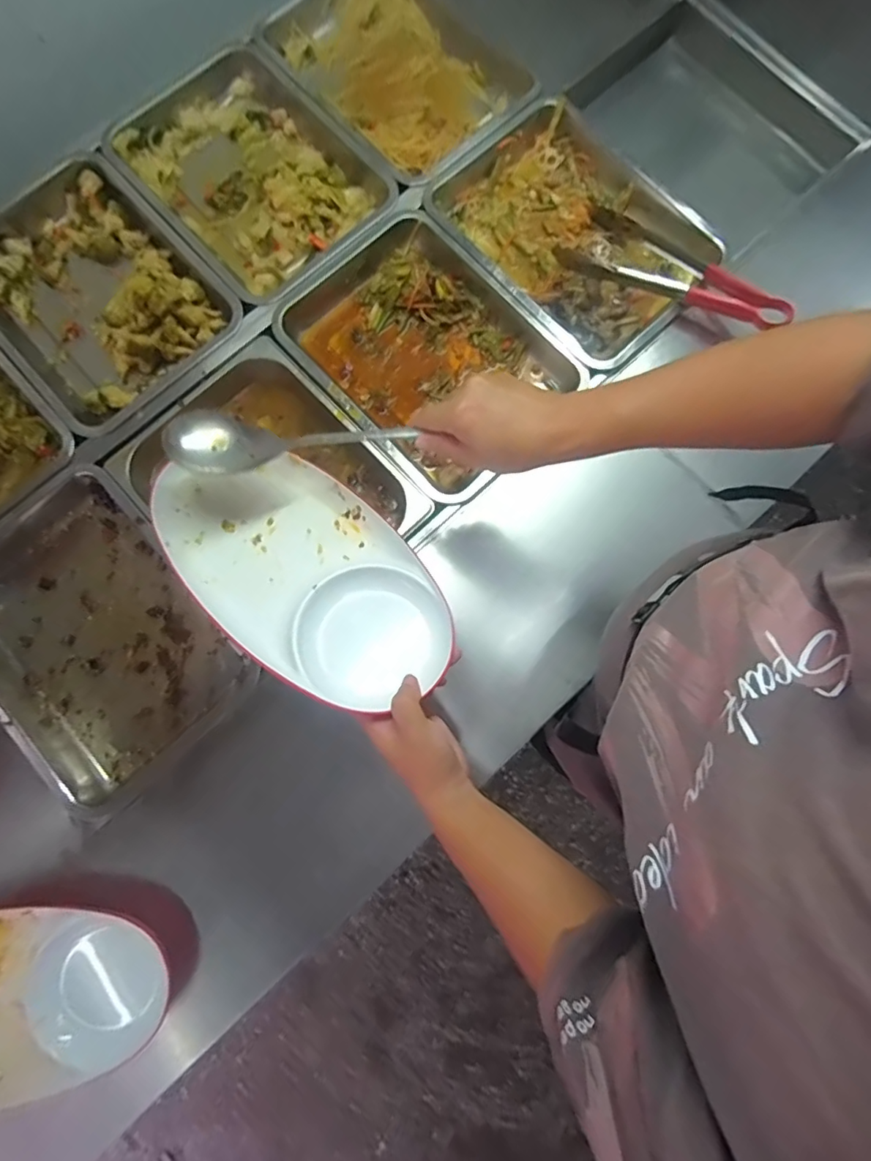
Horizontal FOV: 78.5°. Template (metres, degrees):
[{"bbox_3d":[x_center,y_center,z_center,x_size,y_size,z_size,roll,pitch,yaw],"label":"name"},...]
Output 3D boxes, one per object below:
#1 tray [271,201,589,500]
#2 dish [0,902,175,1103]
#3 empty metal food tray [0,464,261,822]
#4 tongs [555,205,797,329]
[{"bbox_3d":[-0.015,-0.294,0.692,0.253,0.050,0.354,-42,83,-7],"label":"tray"},{"bbox_3d":[-0.438,0.422,0.540,0.330,0.045,0.164,-8,80,-2],"label":"dish"},{"bbox_3d":[-0.411,0.055,0.638,0.261,0.055,0.364,-44,83,-8],"label":"empty metal food tray"},{"bbox_3d":[0.307,-0.395,0.685,0.293,0.030,0.096,35,81,19],"label":"tongs"}]

